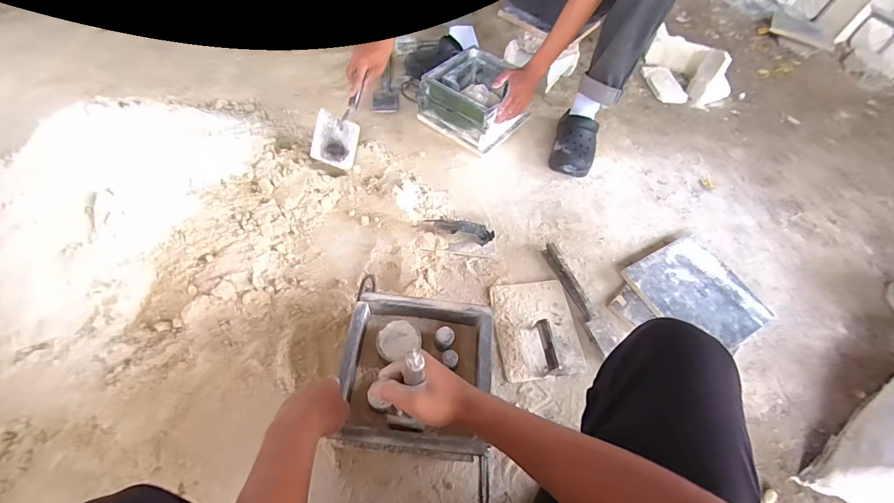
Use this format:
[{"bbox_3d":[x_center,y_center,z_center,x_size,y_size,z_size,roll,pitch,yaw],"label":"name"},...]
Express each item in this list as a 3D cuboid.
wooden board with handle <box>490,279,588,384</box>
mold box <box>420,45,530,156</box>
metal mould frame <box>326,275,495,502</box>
[{"bbox_3d":[0.189,0.147,0.773,0.165,0.052,0.205,-5,59,-8],"label":"wooden board with handle"},{"bbox_3d":[0.080,-0.420,1.049,0.236,0.135,0.226,38,63,17],"label":"mold box"},{"bbox_3d":[-0.050,0.210,0.661,0.244,0.119,0.342,5,58,-2],"label":"metal mould frame"}]

